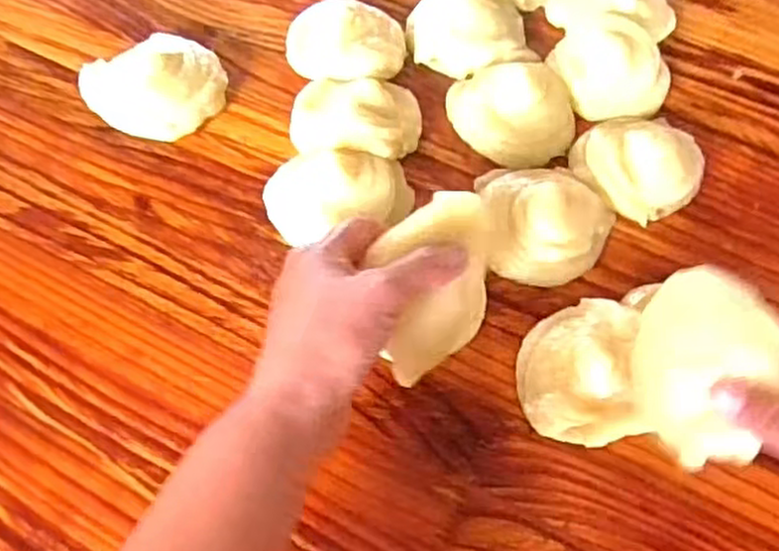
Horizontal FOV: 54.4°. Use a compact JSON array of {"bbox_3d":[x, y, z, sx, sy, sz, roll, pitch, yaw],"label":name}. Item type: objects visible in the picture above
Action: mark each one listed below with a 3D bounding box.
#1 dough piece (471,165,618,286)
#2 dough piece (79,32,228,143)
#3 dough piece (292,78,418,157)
[{"bbox_3d":[0.098,-0.037,0.466,0.081,0.034,0.081,-2,61,-4],"label":"dough piece"},{"bbox_3d":[-0.156,-0.130,0.506,0.085,0.030,0.079,1,61,-2],"label":"dough piece"},{"bbox_3d":[-0.021,-0.100,0.494,0.084,0.036,0.071,1,61,-2],"label":"dough piece"}]

